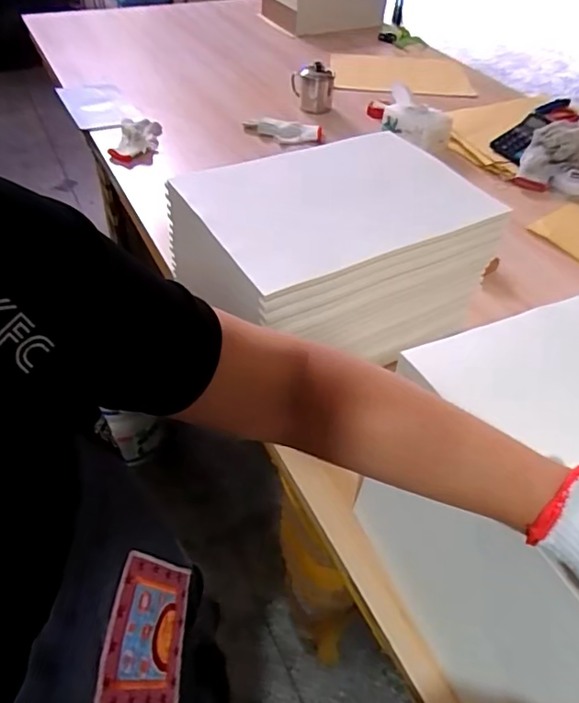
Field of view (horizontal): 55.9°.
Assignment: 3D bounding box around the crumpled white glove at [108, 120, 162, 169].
[{"bbox_3d":[-0.359,-0.487,1.270,0.106,0.042,0.193,-1,47,-5],"label":"crumpled white glove"}]

